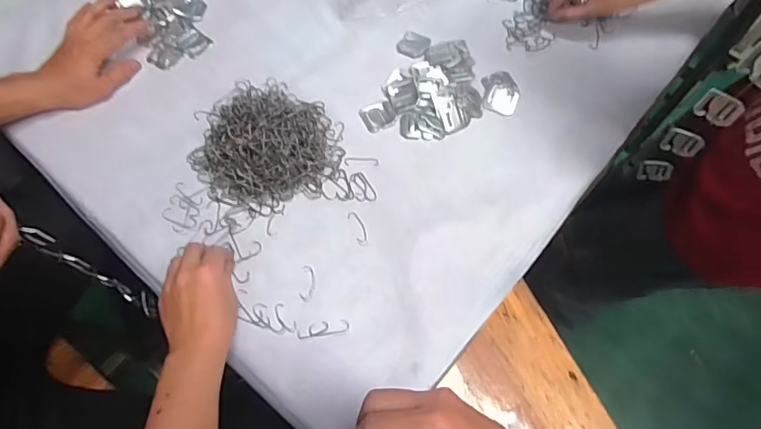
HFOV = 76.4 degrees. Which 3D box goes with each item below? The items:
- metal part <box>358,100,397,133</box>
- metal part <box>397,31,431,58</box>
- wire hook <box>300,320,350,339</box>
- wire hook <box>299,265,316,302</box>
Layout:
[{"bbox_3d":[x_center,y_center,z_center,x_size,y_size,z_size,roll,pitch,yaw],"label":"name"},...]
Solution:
[{"bbox_3d":[-0.002,-0.129,0.633,0.043,0.006,0.041,-23,68,-13],"label":"metal part"},{"bbox_3d":[0.046,-0.233,0.661,0.039,0.004,0.044,27,66,10],"label":"metal part"},{"bbox_3d":[-0.059,0.119,0.505,0.051,0.004,0.016,-8,65,-6],"label":"wire hook"},{"bbox_3d":[-0.078,0.075,0.525,0.015,0.004,0.039,6,65,0],"label":"wire hook"}]

